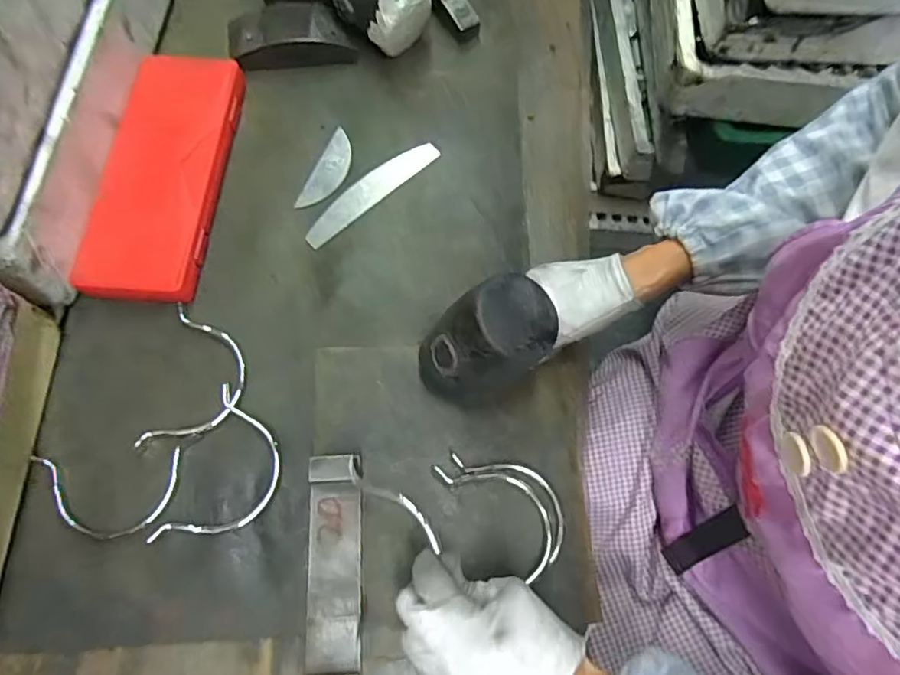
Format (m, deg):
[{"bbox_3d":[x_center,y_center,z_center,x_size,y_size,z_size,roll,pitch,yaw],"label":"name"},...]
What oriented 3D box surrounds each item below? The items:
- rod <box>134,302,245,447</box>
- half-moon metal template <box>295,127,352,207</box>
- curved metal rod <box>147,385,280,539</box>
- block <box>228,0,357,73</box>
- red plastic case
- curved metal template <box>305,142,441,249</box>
[{"bbox_3d":[-0.206,0.032,0.472,0.070,0.013,0.119,6,74,0],"label":"rod"},{"bbox_3d":[-0.117,-0.164,0.555,0.031,0.004,0.093,22,70,5],"label":"half-moon metal template"},{"bbox_3d":[-0.171,0.106,0.442,0.067,0.020,0.123,19,70,4],"label":"curved metal rod"},{"bbox_3d":[-0.169,-0.317,0.600,0.124,0.037,0.069,-15,71,-8],"label":"block"},{"bbox_3d":[-0.259,-0.149,0.521,0.095,0.032,0.243,5,70,-1],"label":"red plastic case"},{"bbox_3d":[-0.077,-0.142,0.549,0.155,0.004,0.029,-42,82,-14],"label":"curved metal template"}]

